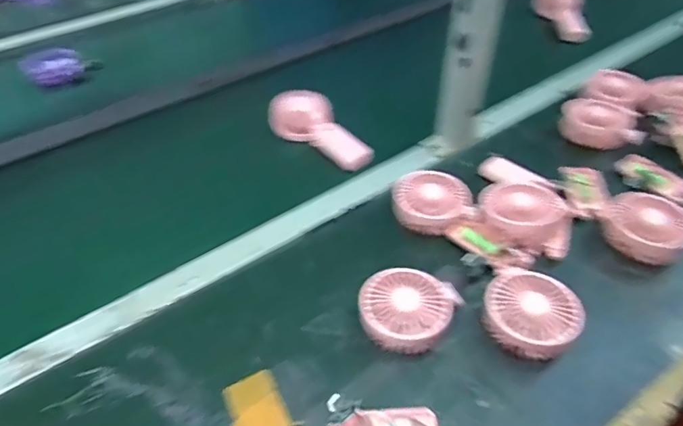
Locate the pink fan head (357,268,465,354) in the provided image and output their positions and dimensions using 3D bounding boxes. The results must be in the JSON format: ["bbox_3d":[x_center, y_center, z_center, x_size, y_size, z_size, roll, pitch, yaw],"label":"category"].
[{"bbox_3d":[0.065,0.103,0.508,0.091,0.049,0.091,-1,46,1],"label":"pink fan head"}]

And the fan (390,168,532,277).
[{"bbox_3d":[0.145,0.011,0.597,0.082,0.039,0.179,-36,55,-29],"label":"fan"}]

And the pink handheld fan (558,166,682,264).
[{"bbox_3d":[0.340,-0.008,0.599,0.109,0.043,0.167,-36,55,-29],"label":"pink handheld fan"}]

